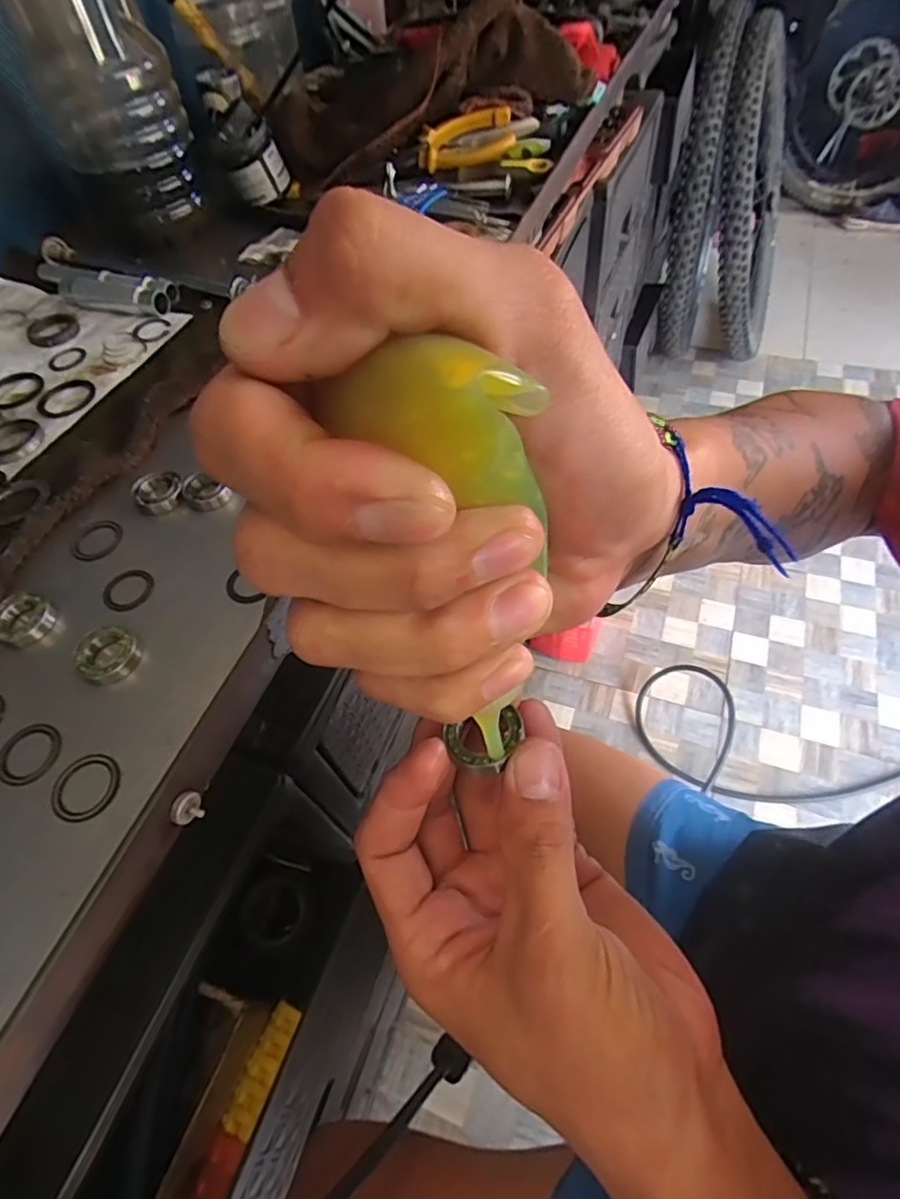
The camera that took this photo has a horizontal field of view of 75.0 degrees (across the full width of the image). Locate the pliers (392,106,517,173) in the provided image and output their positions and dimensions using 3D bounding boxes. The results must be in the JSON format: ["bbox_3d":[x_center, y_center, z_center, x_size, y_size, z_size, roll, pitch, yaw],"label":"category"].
[{"bbox_3d":[0.003,-0.393,0.508,0.102,0.020,0.047,-7,88,2],"label":"pliers"}]

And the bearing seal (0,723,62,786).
[{"bbox_3d":[-0.171,0.063,0.237,0.024,0.005,0.022,-2,56,4],"label":"bearing seal"}]

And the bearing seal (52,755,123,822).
[{"bbox_3d":[-0.141,0.073,0.227,0.025,0.004,0.026,-2,56,4],"label":"bearing seal"}]

